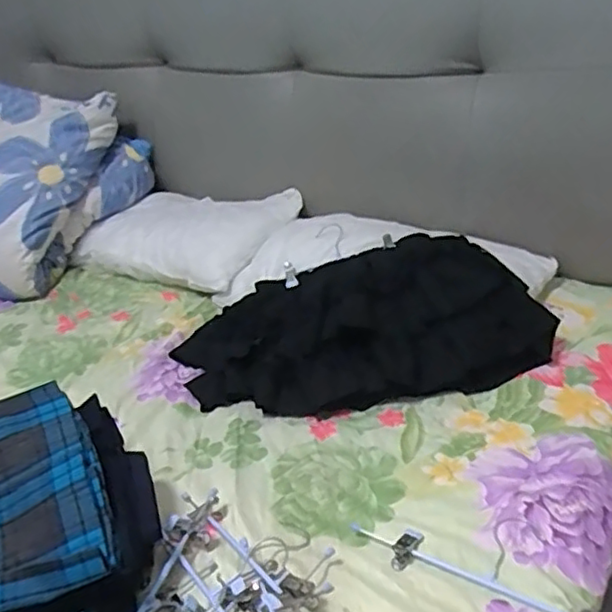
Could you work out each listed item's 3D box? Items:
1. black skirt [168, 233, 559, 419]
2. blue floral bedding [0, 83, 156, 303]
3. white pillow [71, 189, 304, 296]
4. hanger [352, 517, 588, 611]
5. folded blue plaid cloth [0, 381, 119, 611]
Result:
[{"bbox_3d":[0.075,0.009,1.000,0.540,0.164,0.284,-4,29,-1],"label":"black skirt"},{"bbox_3d":[-0.717,-0.273,1.443,0.554,0.353,0.499,17,35,32],"label":"blue floral bedding"},{"bbox_3d":[-0.243,-0.141,1.360,0.411,0.127,0.272,13,33,27],"label":"white pillow"},{"bbox_3d":[0.199,0.259,0.673,0.299,0.020,0.104,12,33,26],"label":"hanger"},{"bbox_3d":[-0.317,0.186,0.667,0.193,0.049,0.290,-15,31,-19],"label":"folded blue plaid cloth"}]

